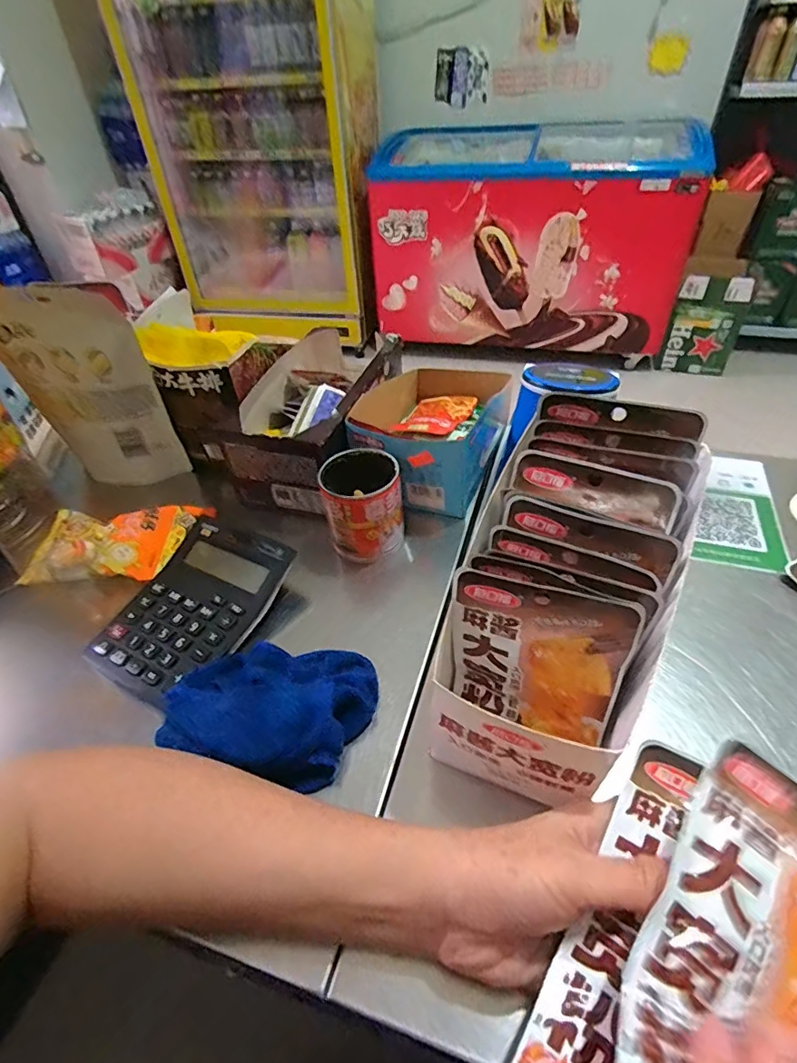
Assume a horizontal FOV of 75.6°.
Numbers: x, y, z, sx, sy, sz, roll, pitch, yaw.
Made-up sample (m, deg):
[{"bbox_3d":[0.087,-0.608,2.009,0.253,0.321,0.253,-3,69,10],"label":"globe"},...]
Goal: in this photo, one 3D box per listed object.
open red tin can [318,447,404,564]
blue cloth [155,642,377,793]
[{"bbox_3d":[-0.030,-0.026,0.432,0.062,0.072,0.066,-10,44,-6],"label":"open red tin can"},{"bbox_3d":[-0.078,0.106,0.323,0.121,0.029,0.087,1,44,5],"label":"blue cloth"}]

